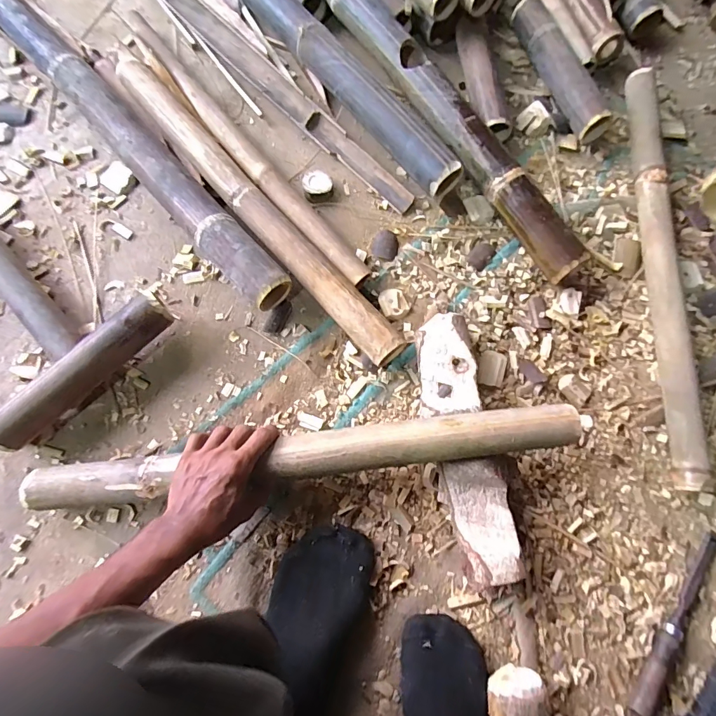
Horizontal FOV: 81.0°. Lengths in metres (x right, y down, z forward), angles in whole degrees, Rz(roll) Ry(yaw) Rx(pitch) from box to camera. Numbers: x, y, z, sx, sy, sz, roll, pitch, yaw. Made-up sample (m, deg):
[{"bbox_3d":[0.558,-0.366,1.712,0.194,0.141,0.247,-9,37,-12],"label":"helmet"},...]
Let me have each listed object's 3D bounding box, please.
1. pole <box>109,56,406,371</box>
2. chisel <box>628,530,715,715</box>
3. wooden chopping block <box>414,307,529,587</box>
[{"bbox_3d":[-0.174,-0.244,0.645,0.063,0.058,0.669,-41,79,-10],"label":"pole"},{"bbox_3d":[0.396,0.321,0.510,0.026,0.022,0.238,37,78,9],"label":"chisel"},{"bbox_3d":[0.137,0.106,0.546,0.085,0.065,0.329,-10,75,-3],"label":"wooden chopping block"}]

